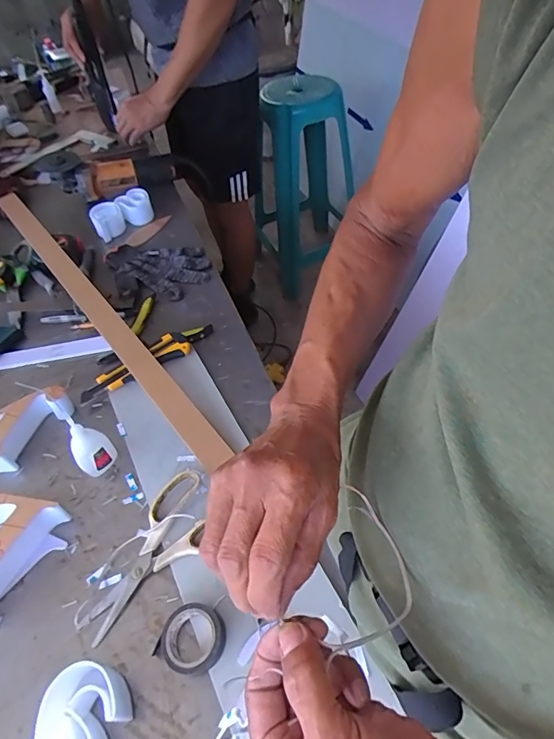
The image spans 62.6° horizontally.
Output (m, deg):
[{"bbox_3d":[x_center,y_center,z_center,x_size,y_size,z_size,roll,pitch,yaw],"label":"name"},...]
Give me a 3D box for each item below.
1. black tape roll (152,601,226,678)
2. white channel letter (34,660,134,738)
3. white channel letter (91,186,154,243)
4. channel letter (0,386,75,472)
[{"bbox_3d":[-0.080,0.256,0.434,0.058,0.026,0.059,-3,50,4],"label":"black tape roll"},{"bbox_3d":[-0.165,0.303,0.388,0.067,0.047,0.086,15,54,18],"label":"white channel letter"},{"bbox_3d":[-0.317,-0.320,0.935,0.128,0.047,0.064,-28,54,-19],"label":"white channel letter"},{"bbox_3d":[-0.336,0.078,0.599,0.064,0.048,0.137,33,61,28],"label":"channel letter"}]

